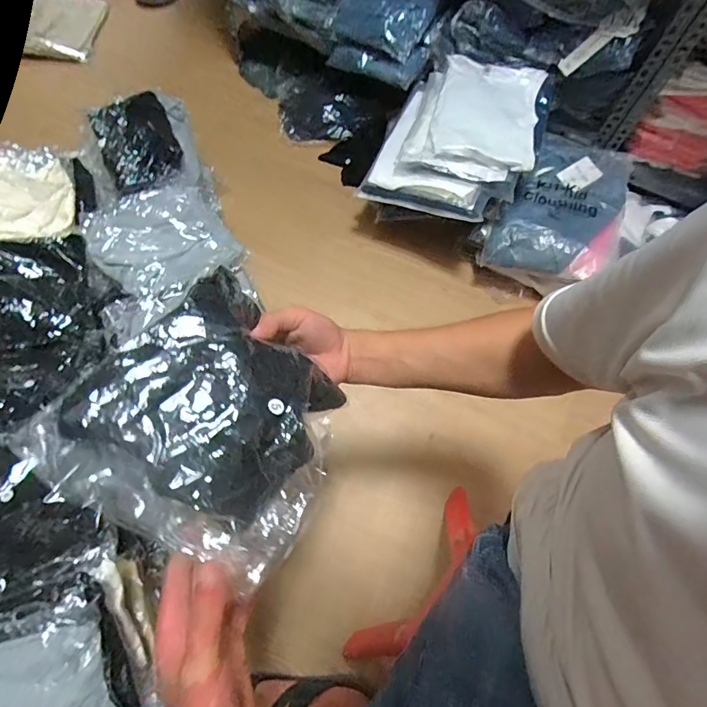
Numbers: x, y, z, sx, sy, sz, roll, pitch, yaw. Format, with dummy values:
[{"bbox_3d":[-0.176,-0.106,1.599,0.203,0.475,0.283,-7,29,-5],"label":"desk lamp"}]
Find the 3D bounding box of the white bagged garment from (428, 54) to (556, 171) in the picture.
[{"bbox_3d":[0.280,-0.492,0.900,0.222,0.049,0.254,18,67,4],"label":"white bagged garment"}]

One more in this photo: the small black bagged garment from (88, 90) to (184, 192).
[{"bbox_3d":[-0.411,-0.408,0.834,0.133,0.071,0.208,-22,70,-12],"label":"small black bagged garment"}]

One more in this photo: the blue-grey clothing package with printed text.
[{"bbox_3d":[0.446,-0.324,0.944,0.269,0.049,0.332,14,76,10],"label":"blue-grey clothing package with printed text"}]

